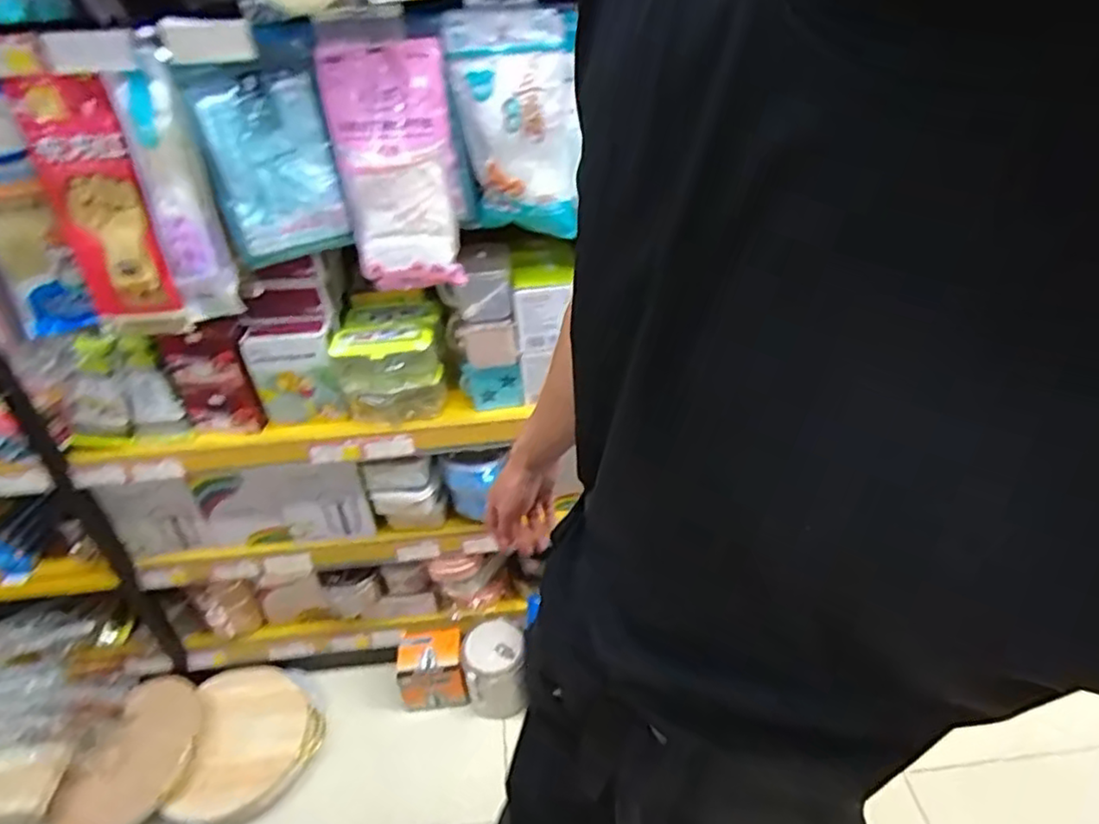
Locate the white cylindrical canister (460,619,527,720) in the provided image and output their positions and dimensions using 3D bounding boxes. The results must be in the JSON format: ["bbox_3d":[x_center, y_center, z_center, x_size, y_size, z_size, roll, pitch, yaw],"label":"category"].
[{"bbox_3d":[-0.118,0.543,1.430,0.130,0.122,0.158,-7,37,-4],"label":"white cylindrical canister"}]

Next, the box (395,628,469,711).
[{"bbox_3d":[-0.255,0.566,1.463,0.144,0.117,0.124,-7,37,-4],"label":"box"}]

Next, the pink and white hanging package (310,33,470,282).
[{"bbox_3d":[-0.214,-0.333,0.947,0.160,0.328,0.056,-7,37,-4],"label":"pink and white hanging package"}]

